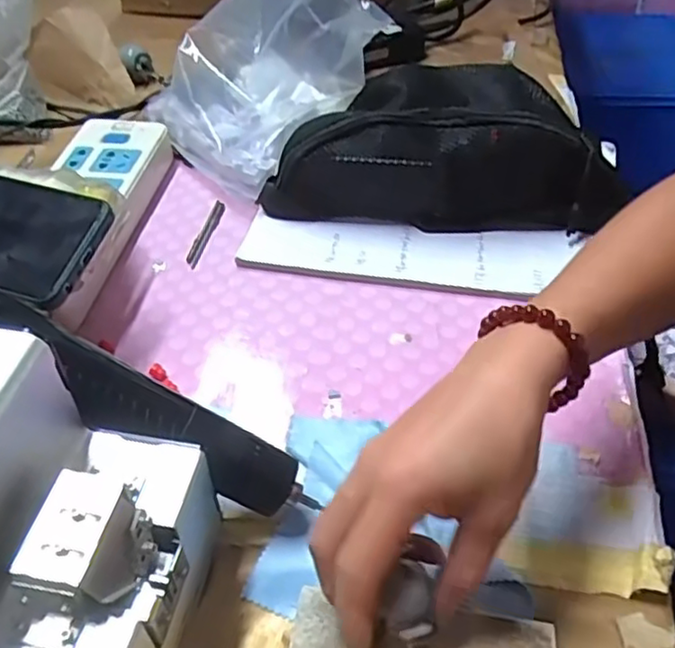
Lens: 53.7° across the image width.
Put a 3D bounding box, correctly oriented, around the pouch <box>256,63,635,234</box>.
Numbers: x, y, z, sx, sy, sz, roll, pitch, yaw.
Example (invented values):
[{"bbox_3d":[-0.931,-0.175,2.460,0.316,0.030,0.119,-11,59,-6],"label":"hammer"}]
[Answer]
[{"bbox_3d":[0.082,-0.146,0.527,0.256,0.076,0.125,5,47,8],"label":"pouch"}]

